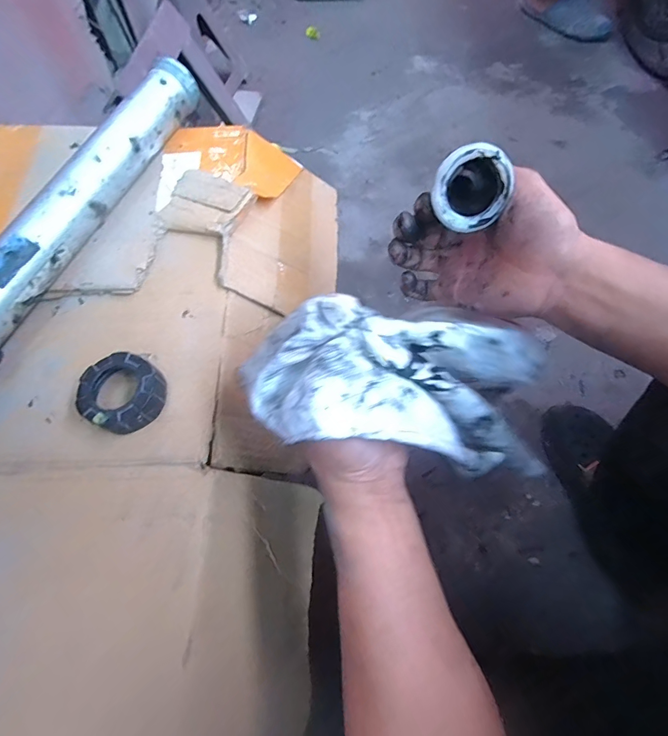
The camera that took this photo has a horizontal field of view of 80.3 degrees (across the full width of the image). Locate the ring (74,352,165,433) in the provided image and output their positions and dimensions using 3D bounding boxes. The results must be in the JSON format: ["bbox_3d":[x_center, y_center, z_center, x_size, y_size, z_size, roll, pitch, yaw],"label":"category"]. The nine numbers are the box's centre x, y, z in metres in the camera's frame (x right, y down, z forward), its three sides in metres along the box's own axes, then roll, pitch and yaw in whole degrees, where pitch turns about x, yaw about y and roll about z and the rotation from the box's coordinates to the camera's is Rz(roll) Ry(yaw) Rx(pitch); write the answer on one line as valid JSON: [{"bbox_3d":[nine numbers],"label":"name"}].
[{"bbox_3d":[-0.179,0.021,0.339,0.068,0.031,0.063,1,66,-1],"label":"ring"}]

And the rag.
[{"bbox_3d":[0.081,0.022,0.303,0.279,0.084,0.094,10,65,-29],"label":"rag"}]

